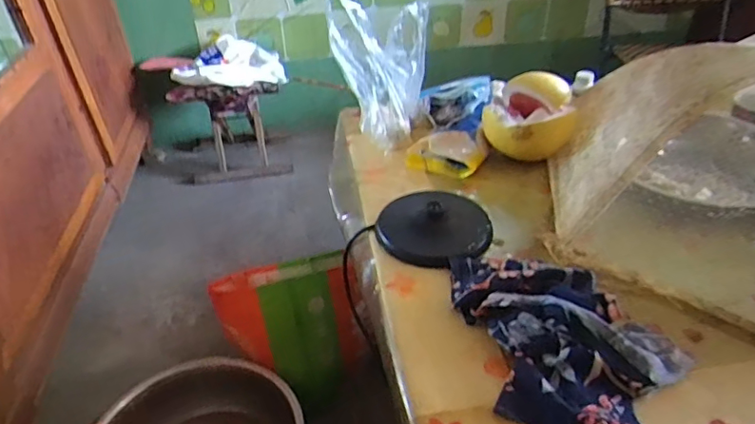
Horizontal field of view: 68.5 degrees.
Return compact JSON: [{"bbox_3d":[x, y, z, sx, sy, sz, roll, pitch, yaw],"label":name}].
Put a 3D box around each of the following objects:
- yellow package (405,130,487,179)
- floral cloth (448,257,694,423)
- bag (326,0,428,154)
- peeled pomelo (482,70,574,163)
[{"bbox_3d":[0.110,-0.093,0.878,0.126,0.044,0.067,3,37,7],"label":"yellow package"},{"bbox_3d":[0.195,0.114,0.580,0.188,0.048,0.248,-9,37,-8],"label":"floral cloth"},{"bbox_3d":[0.001,-0.223,0.884,0.144,0.224,0.086,-3,37,-1],"label":"bag"},{"bbox_3d":[0.235,-0.148,0.860,0.138,0.109,0.106,8,38,14],"label":"peeled pomelo"}]

